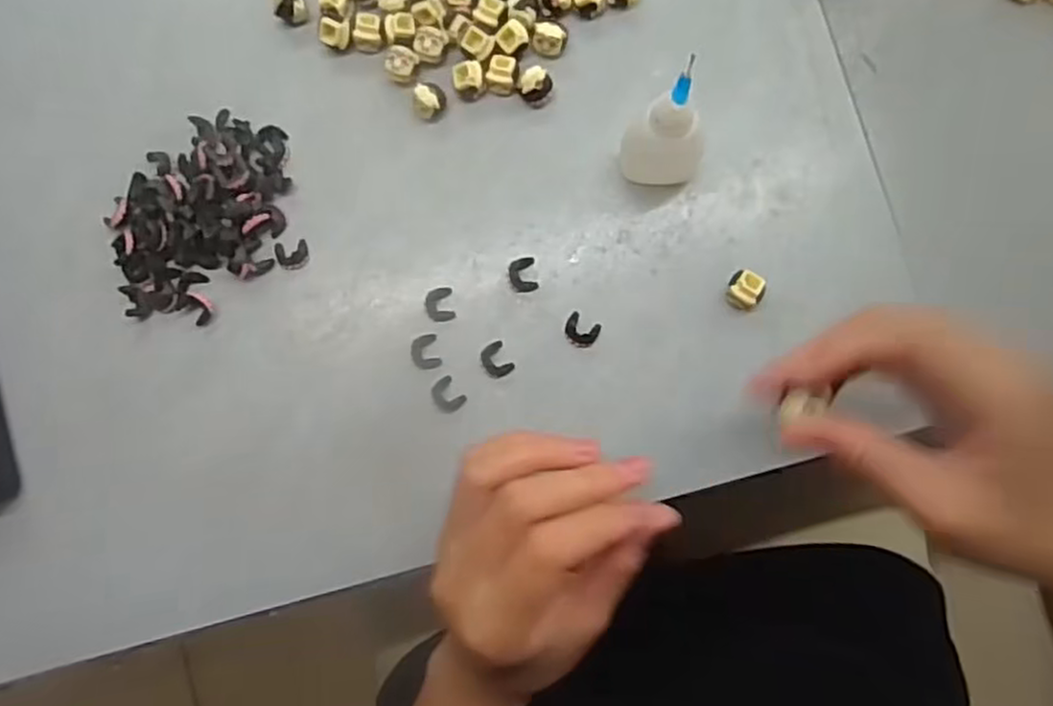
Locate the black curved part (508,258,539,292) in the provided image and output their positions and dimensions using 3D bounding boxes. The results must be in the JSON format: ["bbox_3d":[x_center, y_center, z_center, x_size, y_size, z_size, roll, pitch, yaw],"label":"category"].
[{"bbox_3d":[-0.002,-0.037,0.349,0.013,0.004,0.016,-11,85,4],"label":"black curved part"}]

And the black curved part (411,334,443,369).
[{"bbox_3d":[-0.049,0.000,0.350,0.014,0.004,0.016,-16,85,3],"label":"black curved part"}]

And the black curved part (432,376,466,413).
[{"bbox_3d":[-0.038,0.020,0.347,0.013,0.004,0.016,-40,84,1],"label":"black curved part"}]

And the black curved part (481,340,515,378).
[{"bbox_3d":[-0.015,0.004,0.347,0.013,0.004,0.016,-30,84,2],"label":"black curved part"}]

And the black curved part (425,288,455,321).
[{"bbox_3d":[-0.042,-0.023,0.351,0.014,0.004,0.016,-10,85,4],"label":"black curved part"}]

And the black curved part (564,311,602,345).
[{"bbox_3d":[0.026,-0.011,0.346,0.016,0.004,0.013,31,89,6],"label":"black curved part"}]

